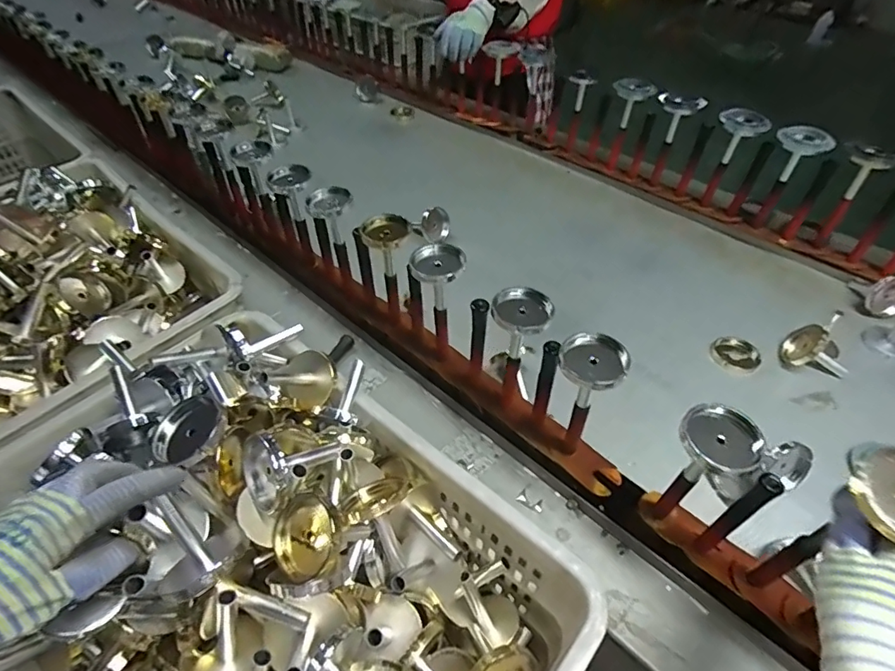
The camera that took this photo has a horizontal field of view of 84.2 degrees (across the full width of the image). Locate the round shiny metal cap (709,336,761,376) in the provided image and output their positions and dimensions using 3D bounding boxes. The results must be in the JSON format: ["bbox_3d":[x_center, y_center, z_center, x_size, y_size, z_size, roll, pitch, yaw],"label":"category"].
[{"bbox_3d":[0.415,0.026,0.714,0.067,0.009,0.063,0,47,0],"label":"round shiny metal cap"}]

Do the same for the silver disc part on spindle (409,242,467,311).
[{"bbox_3d":[-0.011,-0.060,0.617,0.065,0.095,0.061,0,47,0],"label":"silver disc part on spindle"}]

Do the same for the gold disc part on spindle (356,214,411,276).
[{"bbox_3d":[-0.081,-0.115,0.664,0.064,0.074,0.058,-11,48,-9],"label":"gold disc part on spindle"}]

